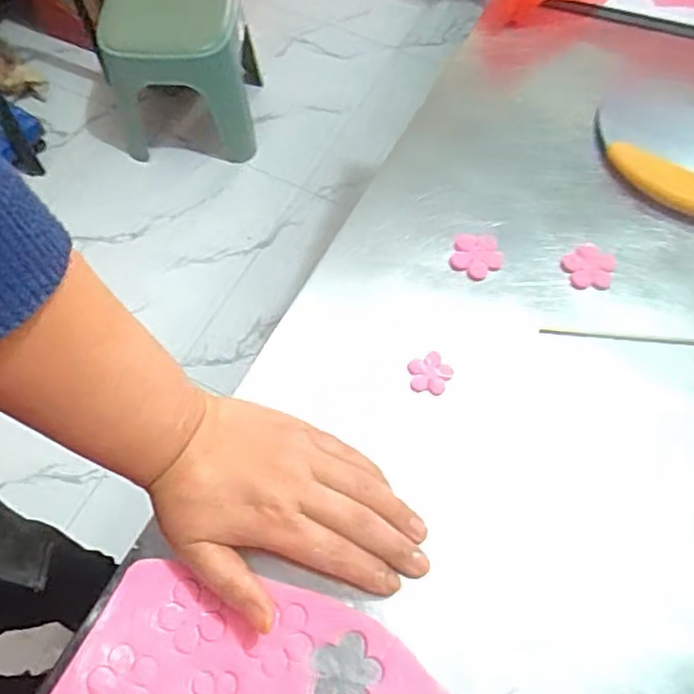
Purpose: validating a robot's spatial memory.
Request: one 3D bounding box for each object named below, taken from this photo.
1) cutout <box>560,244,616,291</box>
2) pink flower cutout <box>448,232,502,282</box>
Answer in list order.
[{"bbox_3d":[0.161,-0.052,0.412,0.032,0.006,0.032,-1,64,1],"label":"cutout"},{"bbox_3d":[0.087,-0.061,0.417,0.033,0.006,0.033,-1,64,1],"label":"pink flower cutout"}]

